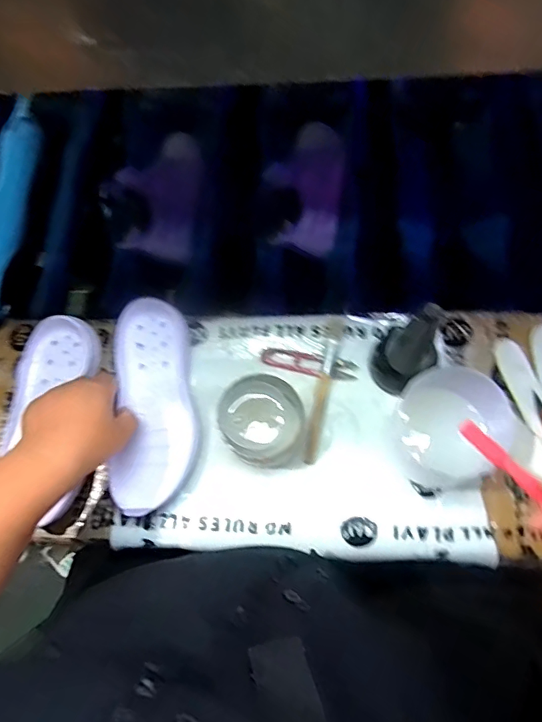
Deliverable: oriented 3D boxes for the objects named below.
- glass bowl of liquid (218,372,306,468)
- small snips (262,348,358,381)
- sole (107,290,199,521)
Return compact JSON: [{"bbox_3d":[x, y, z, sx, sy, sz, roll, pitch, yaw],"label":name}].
[{"bbox_3d":[-0.009,0.062,0.477,0.076,0.058,0.079,-1,70,3],"label":"glass bowl of liquid"},{"bbox_3d":[0.041,0.003,0.519,0.101,0.013,0.024,11,72,8],"label":"small snips"},{"bbox_3d":[-0.121,0.042,0.500,0.079,0.021,0.215,-4,76,1],"label":"sole"}]

